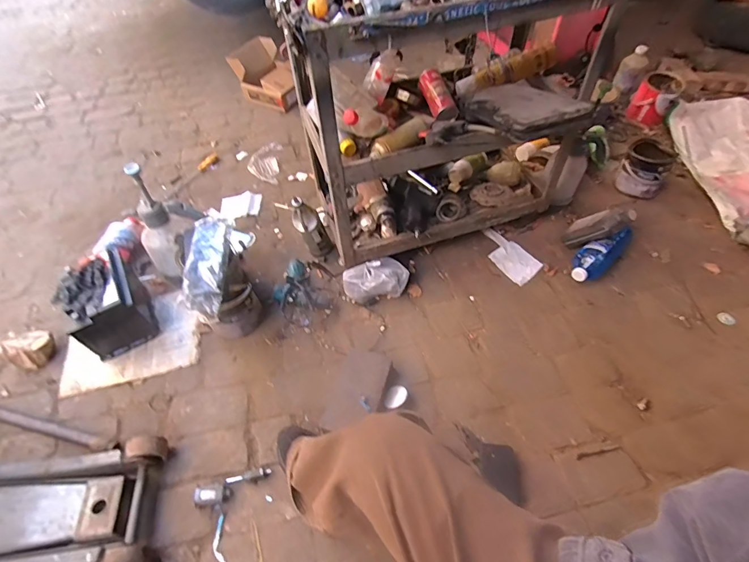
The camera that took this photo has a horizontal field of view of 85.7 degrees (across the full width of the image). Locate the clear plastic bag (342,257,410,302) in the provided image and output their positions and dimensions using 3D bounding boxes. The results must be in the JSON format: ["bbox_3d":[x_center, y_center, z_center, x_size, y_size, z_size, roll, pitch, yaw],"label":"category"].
[{"bbox_3d":[0.006,0.001,1.214,0.198,0.101,0.083,-16,53,-9],"label":"clear plastic bag"}]

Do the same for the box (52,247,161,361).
[{"bbox_3d":[-0.767,0.063,1.151,0.174,0.218,0.221,-29,58,-16],"label":"box"}]

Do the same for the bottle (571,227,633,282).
[{"bbox_3d":[0.704,-0.091,1.243,0.268,0.087,0.090,-36,61,-20],"label":"bottle"}]

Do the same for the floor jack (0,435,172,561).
[{"bbox_3d":[-0.761,0.520,0.837,0.579,0.177,0.263,-12,53,-7],"label":"floor jack"}]

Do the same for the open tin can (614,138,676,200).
[{"bbox_3d":[0.936,-0.386,1.403,0.152,0.133,0.123,31,62,22],"label":"open tin can"}]

